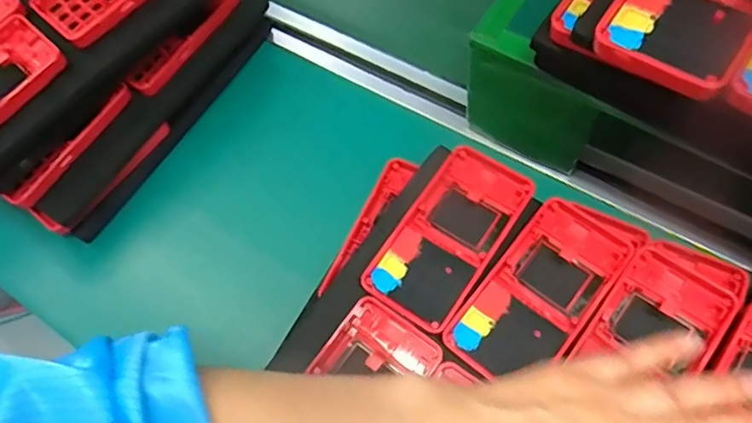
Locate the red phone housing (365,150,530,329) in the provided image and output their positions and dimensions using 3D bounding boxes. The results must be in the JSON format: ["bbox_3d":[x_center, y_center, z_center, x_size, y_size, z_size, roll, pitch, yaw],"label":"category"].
[{"bbox_3d":[0.049,0.015,0.368,0.063,0.020,0.122,31,71,19],"label":"red phone housing"}]

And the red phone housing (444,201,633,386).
[{"bbox_3d":[0.104,0.048,0.347,0.062,0.018,0.131,36,73,20],"label":"red phone housing"}]

